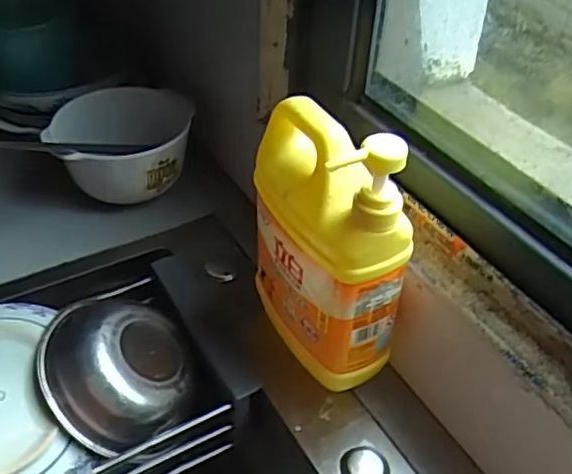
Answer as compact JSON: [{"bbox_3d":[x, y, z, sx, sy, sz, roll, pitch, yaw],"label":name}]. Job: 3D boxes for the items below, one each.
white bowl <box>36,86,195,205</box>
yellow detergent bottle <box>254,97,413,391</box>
[{"bbox_3d":[-0.192,-0.100,0.724,0.153,0.101,0.153,1,42,-1],"label":"white bowl"},{"bbox_3d":[0.029,0.011,0.503,0.065,0.251,0.130,-16,45,-20],"label":"yellow detergent bottle"}]

